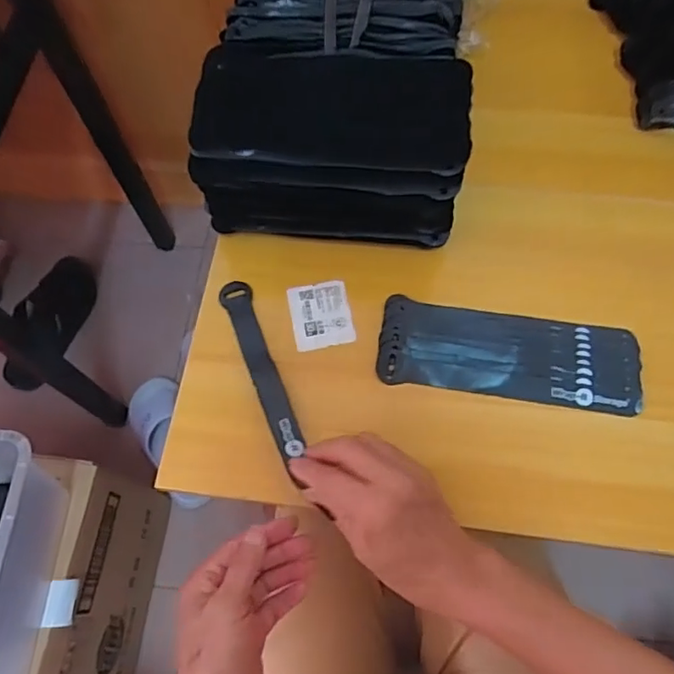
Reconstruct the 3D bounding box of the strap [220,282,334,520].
[{"bbox_3d":[-0.058,0.024,0.435,0.024,0.008,0.168,-12,57,-20],"label":"strap"}]

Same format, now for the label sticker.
[{"bbox_3d":[-0.013,-0.018,0.461,0.048,0.004,0.057,-11,67,-2],"label":"label sticker"}]

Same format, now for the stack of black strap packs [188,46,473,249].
[{"bbox_3d":[-0.001,-0.158,0.452,0.206,0.100,0.130,6,68,4],"label":"stack of black strap packs"}]

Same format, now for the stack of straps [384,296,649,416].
[{"bbox_3d":[0.134,0.012,0.440,0.197,0.013,0.073,8,68,5],"label":"stack of straps"}]

